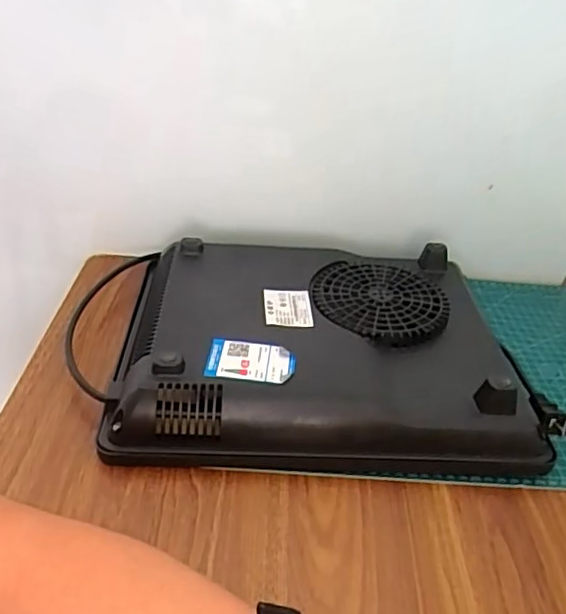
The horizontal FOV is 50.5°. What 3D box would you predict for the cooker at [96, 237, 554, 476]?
[{"bbox_3d":[0.030,0.027,0.537,0.334,0.063,0.253,4,35,-5],"label":"cooker"}]

